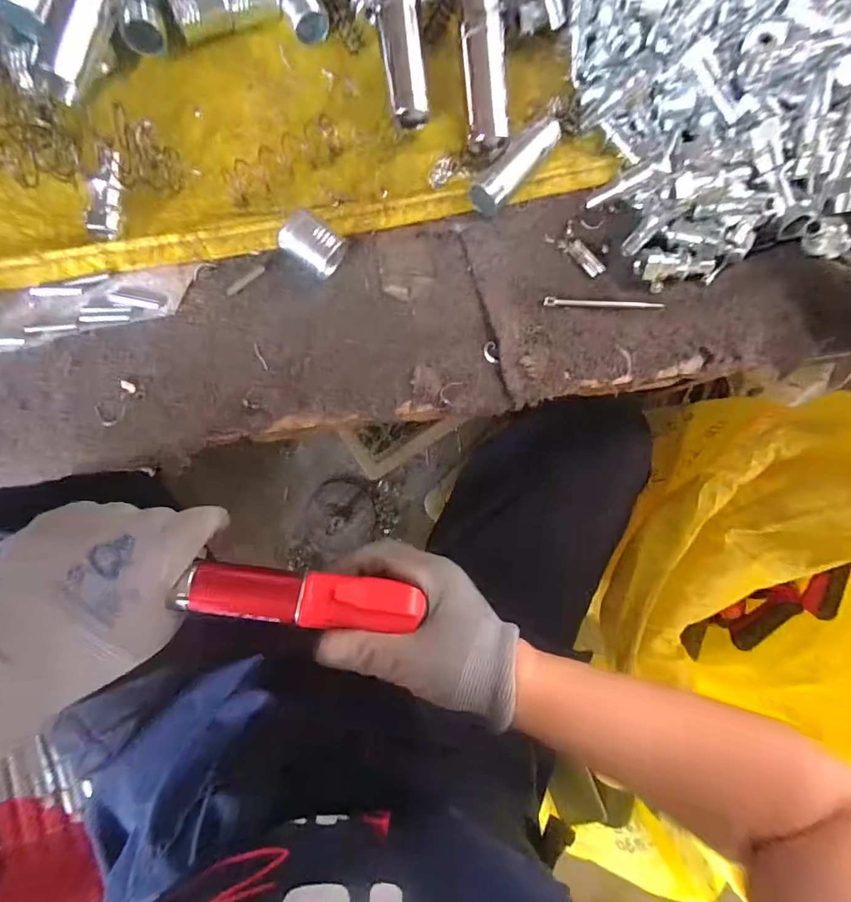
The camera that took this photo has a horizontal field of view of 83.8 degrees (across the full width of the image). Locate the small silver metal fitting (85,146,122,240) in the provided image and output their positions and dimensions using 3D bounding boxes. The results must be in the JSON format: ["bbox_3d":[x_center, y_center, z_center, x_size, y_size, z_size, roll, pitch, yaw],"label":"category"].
[{"bbox_3d":[-0.190,-0.156,0.284,0.015,0.012,0.054,4,86,-6],"label":"small silver metal fitting"}]

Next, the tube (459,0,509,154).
[{"bbox_3d":[0.036,-0.266,0.304,0.029,0.021,0.129,-7,103,-5],"label":"tube"}]

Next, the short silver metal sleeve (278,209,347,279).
[{"bbox_3d":[-0.069,-0.128,0.294,0.032,0.024,0.031,35,83,-3],"label":"short silver metal sleeve"}]

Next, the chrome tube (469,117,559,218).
[{"bbox_3d":[0.059,-0.187,0.315,0.022,0.023,0.075,40,83,-2],"label":"chrome tube"}]

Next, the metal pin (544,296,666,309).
[{"bbox_3d":[0.123,-0.101,0.326,0.085,0.004,0.006,1,89,-5],"label":"metal pin"}]

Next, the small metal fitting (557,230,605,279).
[{"bbox_3d":[0.108,-0.135,0.326,0.036,0.004,0.015,42,83,-2],"label":"small metal fitting"}]

